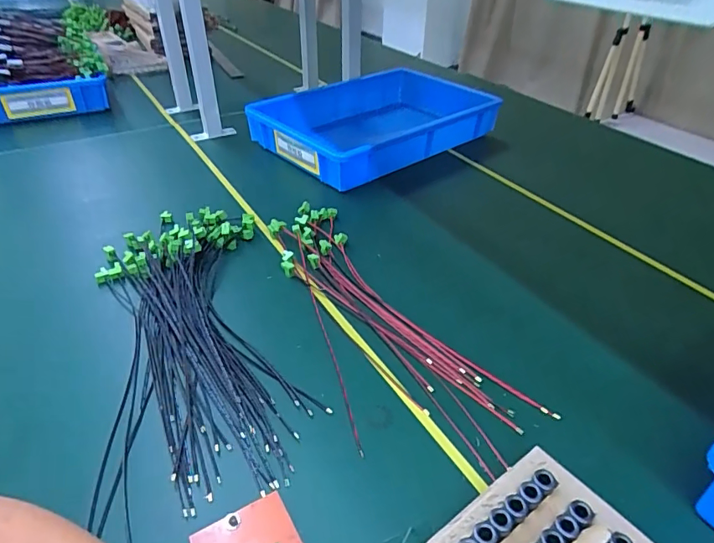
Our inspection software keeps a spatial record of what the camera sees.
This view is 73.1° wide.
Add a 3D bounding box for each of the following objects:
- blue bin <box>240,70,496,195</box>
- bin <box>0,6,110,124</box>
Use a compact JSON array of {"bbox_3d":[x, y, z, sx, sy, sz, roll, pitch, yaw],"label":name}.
[{"bbox_3d":[0.040,-0.319,1.001,0.457,0.104,0.310,-29,47,-32],"label":"blue bin"},{"bbox_3d":[-0.692,-0.421,1.003,0.305,0.192,0.233,-21,43,-25],"label":"bin"}]

